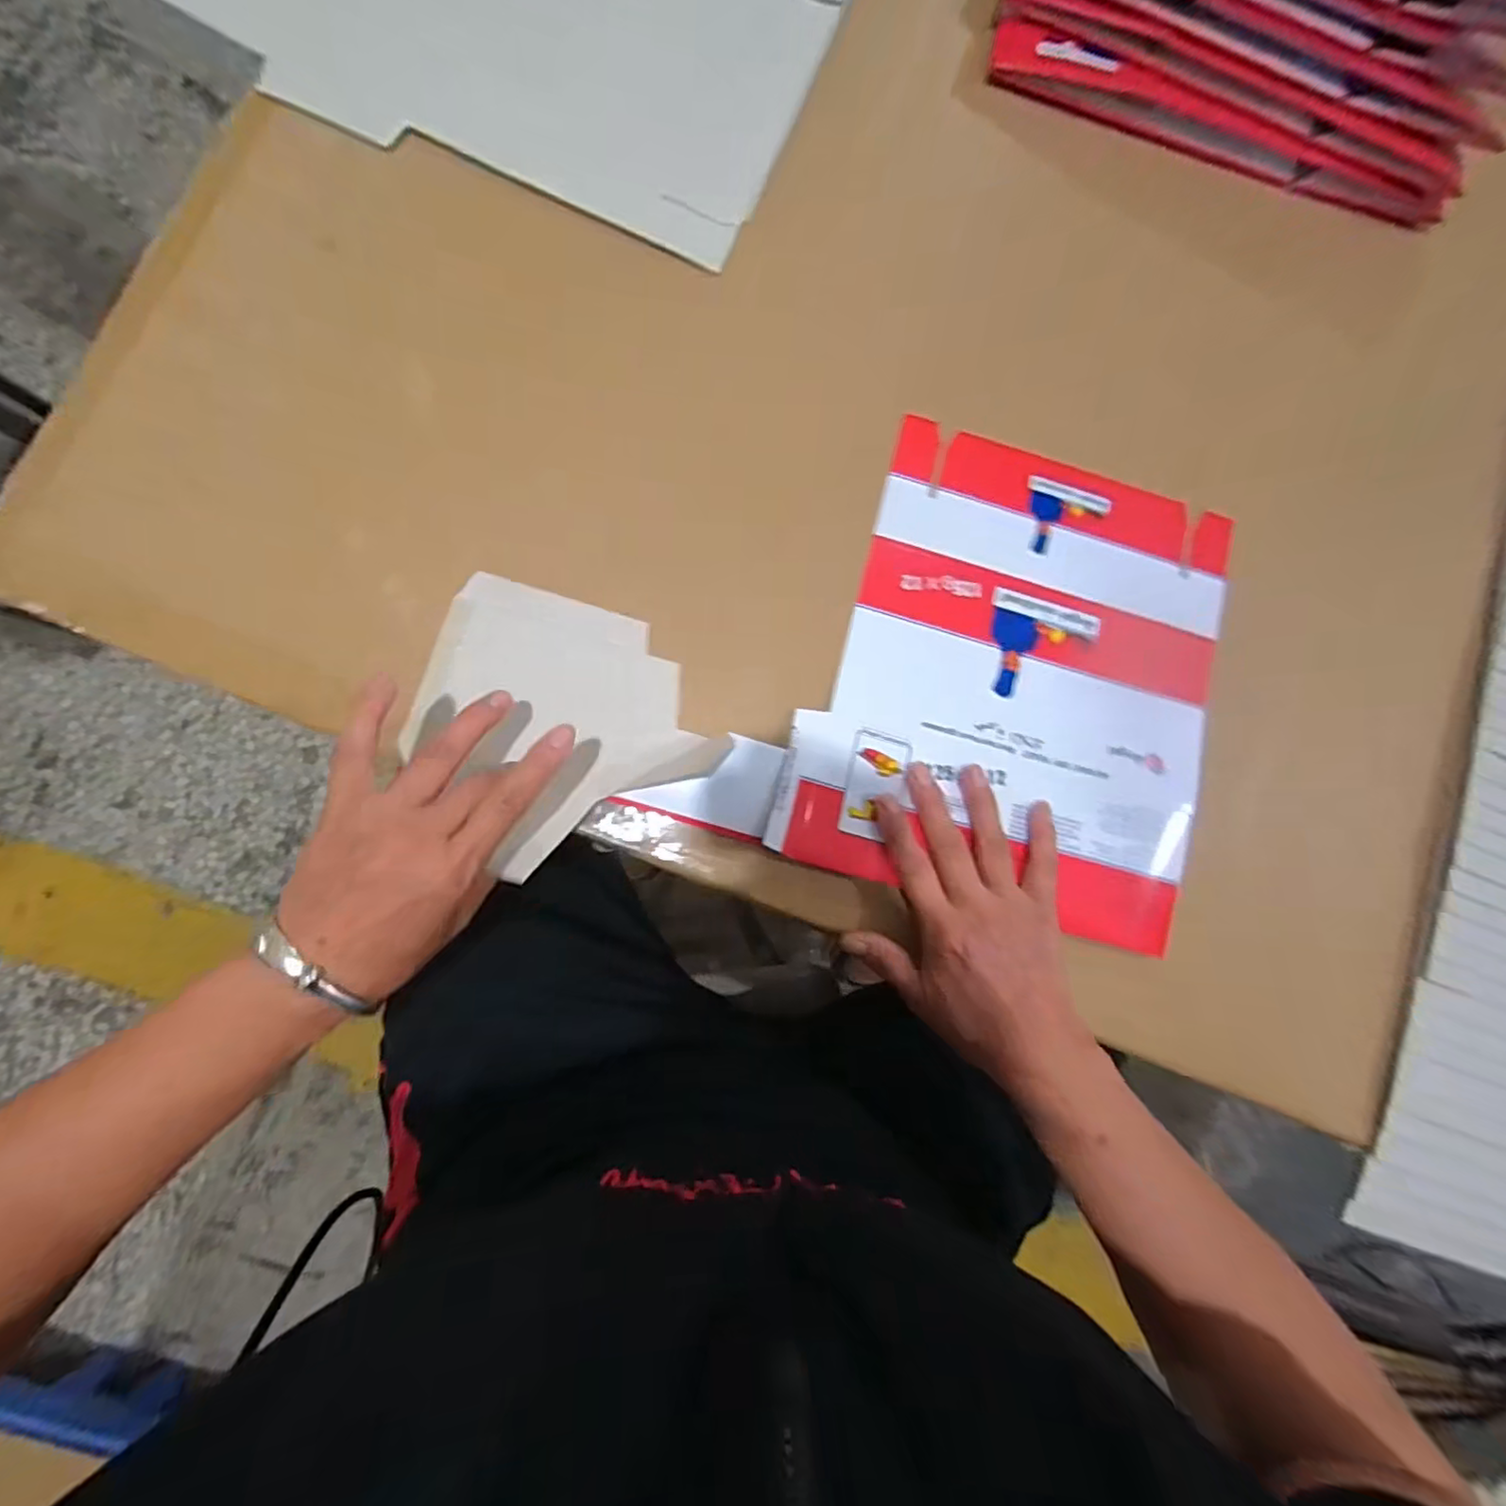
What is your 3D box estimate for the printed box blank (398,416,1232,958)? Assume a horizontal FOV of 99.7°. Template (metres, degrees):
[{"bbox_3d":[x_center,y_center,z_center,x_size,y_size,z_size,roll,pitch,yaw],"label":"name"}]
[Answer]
[{"bbox_3d":[0.059,-0.065,0.382,0.463,0.040,0.295,9,88,-7],"label":"printed box blank"}]

